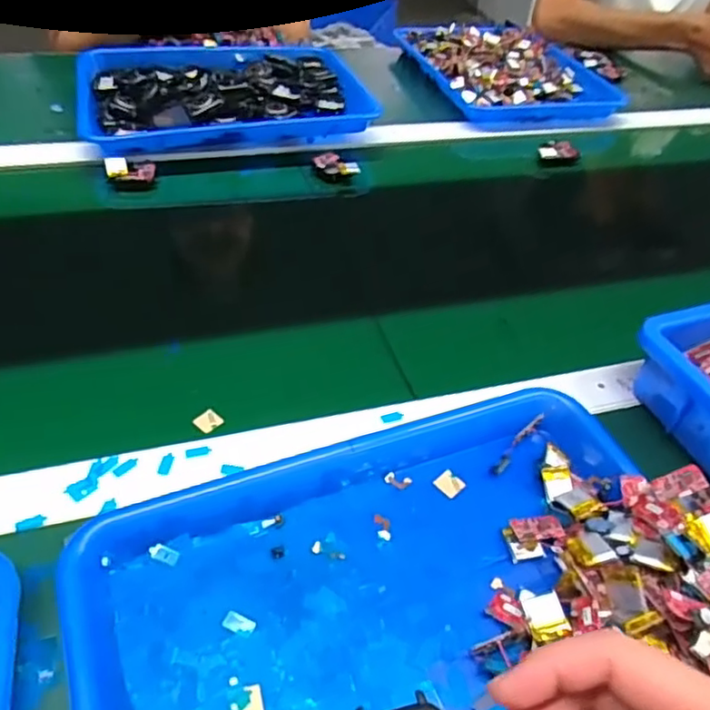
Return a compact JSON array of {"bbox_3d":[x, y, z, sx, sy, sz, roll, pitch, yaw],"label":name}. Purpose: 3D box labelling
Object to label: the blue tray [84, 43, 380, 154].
[{"bbox_3d":[-0.159,-0.324,0.760,0.329,0.048,0.245,-7,47,-14],"label":"blue tray"}]

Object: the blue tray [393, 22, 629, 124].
[{"bbox_3d":[0.209,-0.412,0.889,0.229,0.033,0.292,-10,48,-17],"label":"blue tray"}]

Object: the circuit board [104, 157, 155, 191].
[{"bbox_3d":[-0.230,-0.188,0.637,0.047,0.029,0.021,-10,48,-17],"label":"circuit board"}]

